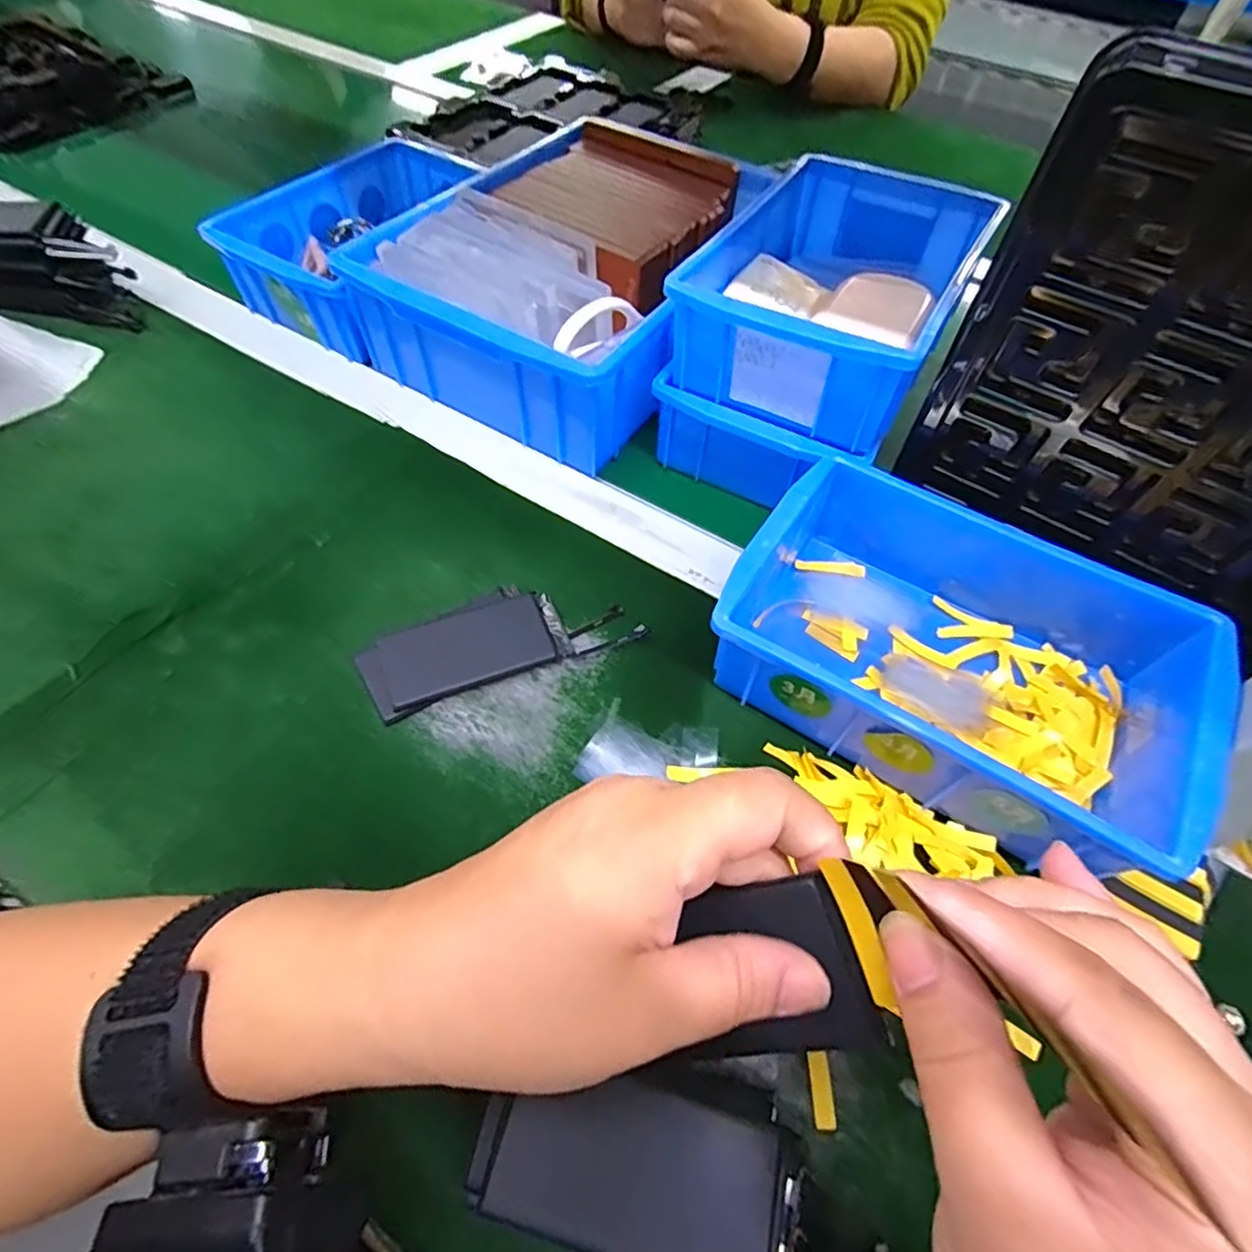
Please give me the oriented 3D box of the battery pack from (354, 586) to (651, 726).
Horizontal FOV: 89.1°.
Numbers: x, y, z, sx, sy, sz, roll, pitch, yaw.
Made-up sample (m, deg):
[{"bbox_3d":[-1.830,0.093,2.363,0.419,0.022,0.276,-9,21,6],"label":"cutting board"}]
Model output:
[{"bbox_3d":[-0.066,0.006,0.332,0.135,0.008,0.054,-18,60,-14],"label":"battery pack"}]

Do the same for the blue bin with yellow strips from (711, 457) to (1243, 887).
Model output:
[{"bbox_3d":[0.153,0.011,0.304,0.199,0.068,0.137,31,61,16],"label":"blue bin with yellow strips"}]

